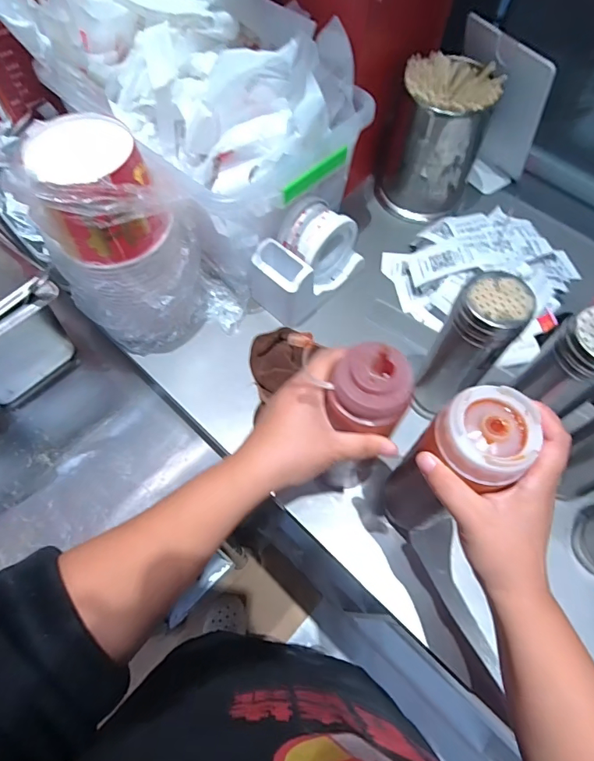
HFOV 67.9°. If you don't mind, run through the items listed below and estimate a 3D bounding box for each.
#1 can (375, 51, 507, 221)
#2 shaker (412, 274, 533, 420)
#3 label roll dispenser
[{"bbox_3d":[0.200,-0.344,0.641,0.126,0.176,0.105,19,65,8],"label":"can"},{"bbox_3d":[0.167,-0.027,0.449,0.058,0.180,0.060,40,69,17],"label":"shaker"},{"bbox_3d":[0.015,-0.159,0.578,0.145,0.098,0.083,-41,71,-19],"label":"label roll dispenser"}]

